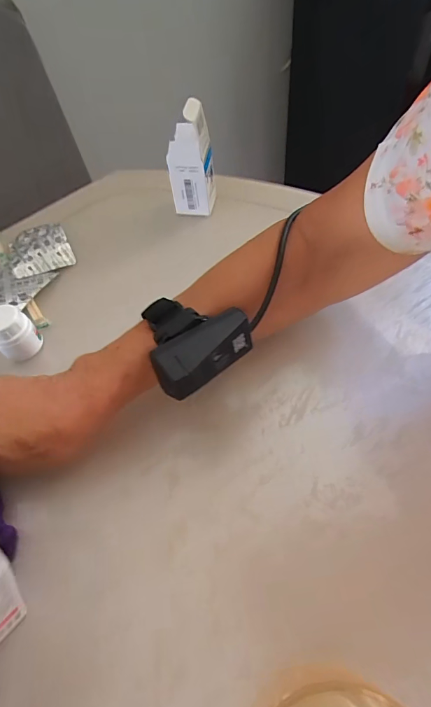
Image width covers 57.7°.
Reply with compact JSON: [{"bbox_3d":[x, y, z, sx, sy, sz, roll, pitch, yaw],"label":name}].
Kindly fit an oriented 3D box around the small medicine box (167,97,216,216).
[{"bbox_3d":[-0.026,-0.201,0.427,0.043,0.122,0.035,3,56,10],"label":"small medicine box"}]

